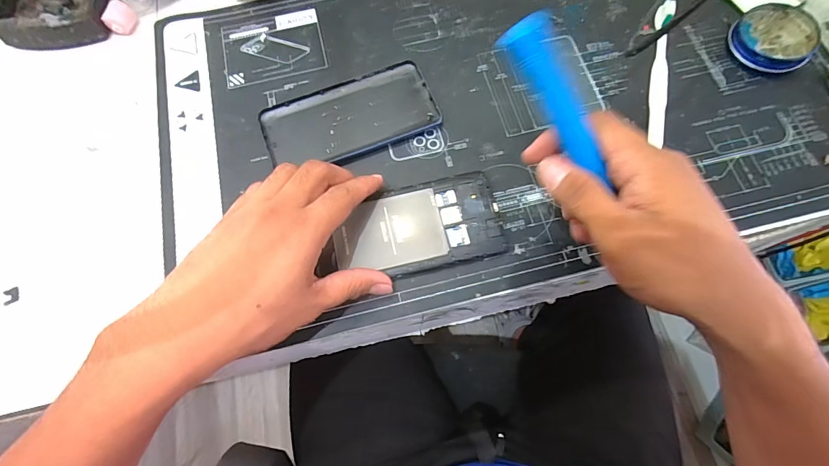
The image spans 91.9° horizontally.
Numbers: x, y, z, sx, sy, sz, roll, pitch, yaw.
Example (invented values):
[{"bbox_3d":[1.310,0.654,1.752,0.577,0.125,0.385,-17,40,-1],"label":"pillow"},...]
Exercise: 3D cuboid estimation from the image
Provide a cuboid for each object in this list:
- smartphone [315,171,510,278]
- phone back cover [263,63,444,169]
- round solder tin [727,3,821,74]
[{"bbox_3d":[-0.003,-0.004,0.310,0.136,0.005,0.069,-13,71,-3],"label":"smartphone"},{"bbox_3d":[-0.056,-0.100,0.349,0.145,0.007,0.071,-19,71,-5],"label":"phone back cover"},{"bbox_3d":[0.311,-0.168,0.349,0.060,0.022,0.062,-1,71,2],"label":"round solder tin"}]

